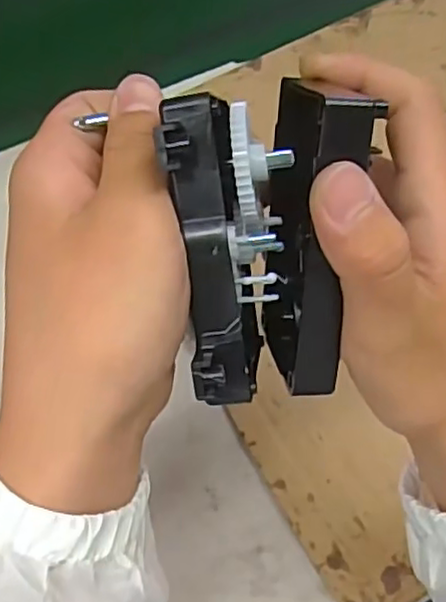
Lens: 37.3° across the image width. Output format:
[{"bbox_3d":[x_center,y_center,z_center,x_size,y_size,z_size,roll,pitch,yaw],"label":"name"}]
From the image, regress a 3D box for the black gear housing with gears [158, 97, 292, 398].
[{"bbox_3d":[0.004,-0.016,0.216,0.039,0.037,0.096,-4,96,-5],"label":"black gear housing with gears"}]

